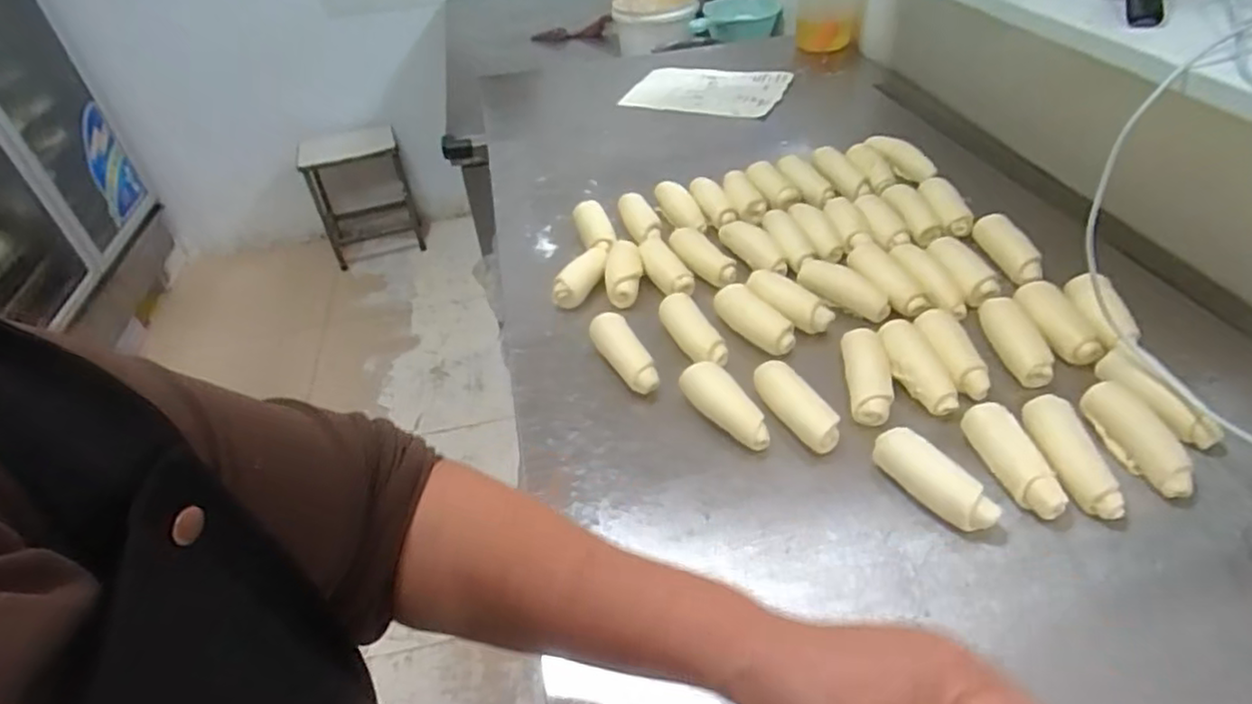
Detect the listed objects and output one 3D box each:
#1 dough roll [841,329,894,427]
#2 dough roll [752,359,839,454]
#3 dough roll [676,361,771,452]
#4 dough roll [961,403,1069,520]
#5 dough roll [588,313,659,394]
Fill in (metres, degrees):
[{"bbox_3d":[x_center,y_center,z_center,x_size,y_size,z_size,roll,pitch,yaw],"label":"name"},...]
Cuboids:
[{"bbox_3d":[0.210,0.021,0.584,0.037,0.030,0.099,2,41,8],"label":"dough roll"},{"bbox_3d":[0.140,0.046,0.559,0.027,0.036,0.092,-21,43,-18],"label":"dough roll"},{"bbox_3d":[0.083,0.048,0.565,0.034,0.035,0.092,-23,44,-20],"label":"dough roll"},{"bbox_3d":[0.287,0.080,0.502,0.032,0.040,0.094,-10,41,-5],"label":"dough roll"},{"bbox_3d":[-0.002,0.001,0.623,0.032,0.027,0.094,-19,43,-15],"label":"dough roll"}]

